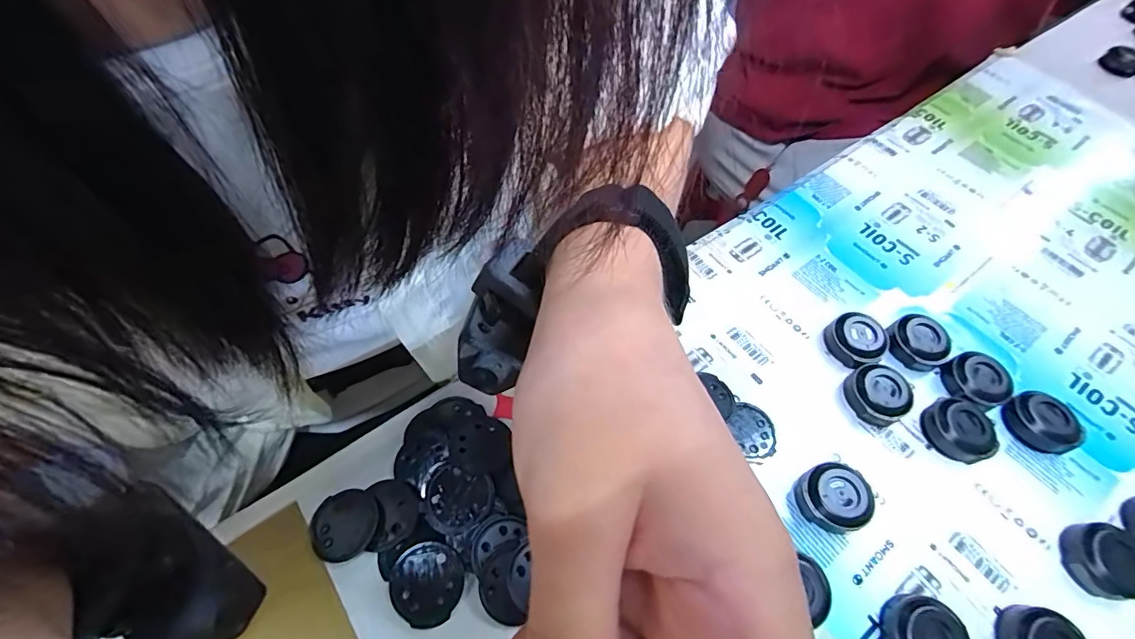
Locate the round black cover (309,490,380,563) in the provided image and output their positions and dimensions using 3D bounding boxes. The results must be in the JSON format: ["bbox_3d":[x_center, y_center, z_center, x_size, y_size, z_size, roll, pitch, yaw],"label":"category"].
[{"bbox_3d":[-0.098,0.090,0.215,0.029,0.006,0.029,1,57,-2],"label":"round black cover"}]

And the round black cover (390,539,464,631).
[{"bbox_3d":[-0.058,0.110,0.204,0.029,0.006,0.030,-26,62,-18],"label":"round black cover"}]

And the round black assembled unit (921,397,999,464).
[{"bbox_3d":[0.195,0.055,0.246,0.030,0.014,0.029,1,57,-2],"label":"round black assembled unit"}]

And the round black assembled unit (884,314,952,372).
[{"bbox_3d":[0.194,0.013,0.271,0.028,0.014,0.030,1,57,-2],"label":"round black assembled unit"}]

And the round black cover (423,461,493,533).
[{"bbox_3d":[-0.049,0.079,0.216,0.029,0.006,0.026,14,58,7],"label":"round black cover"}]

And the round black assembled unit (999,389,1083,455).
[{"bbox_3d":[0.240,0.054,0.249,0.025,0.017,0.030,-17,60,-13],"label":"round black assembled unit"}]

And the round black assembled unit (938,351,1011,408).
[{"bbox_3d":[0.215,0.033,0.260,0.025,0.016,0.028,-17,60,-13],"label":"round black assembled unit"}]

